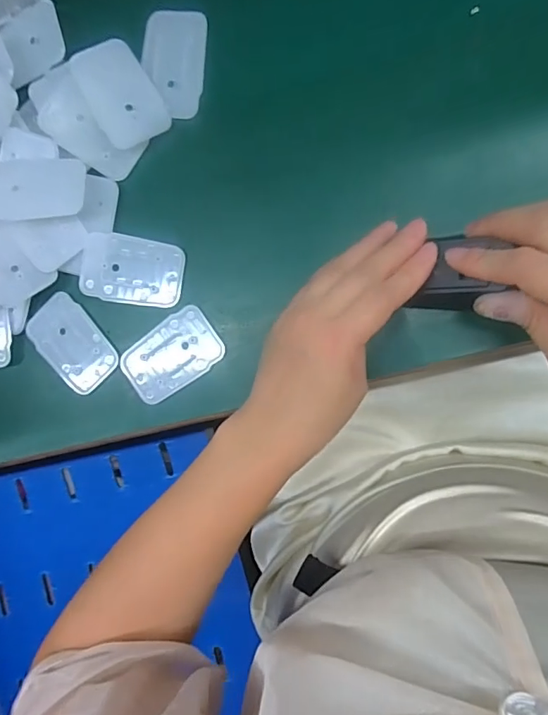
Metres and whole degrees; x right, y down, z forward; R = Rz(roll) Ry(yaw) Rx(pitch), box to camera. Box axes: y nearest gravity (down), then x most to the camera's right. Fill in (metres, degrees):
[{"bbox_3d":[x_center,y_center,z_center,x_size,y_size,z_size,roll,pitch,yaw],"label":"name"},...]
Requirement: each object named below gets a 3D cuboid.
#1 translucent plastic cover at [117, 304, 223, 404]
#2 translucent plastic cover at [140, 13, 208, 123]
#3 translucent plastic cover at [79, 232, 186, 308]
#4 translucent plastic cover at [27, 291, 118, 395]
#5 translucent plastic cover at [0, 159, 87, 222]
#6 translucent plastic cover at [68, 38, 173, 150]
[{"bbox_3d":[-0.070,-0.001,0.328,0.069,0.004,0.043,-37,86,8],"label":"translucent plastic cover"},{"bbox_3d":[-0.067,-0.198,0.323,0.041,0.004,0.070,5,91,1],"label":"translucent plastic cover"},{"bbox_3d":[-0.097,-0.059,0.328,0.069,0.009,0.044,11,94,9],"label":"translucent plastic cover"},{"bbox_3d":[-0.144,-0.009,0.338,0.043,0.004,0.068,-40,85,8],"label":"translucent plastic cover"},{"bbox_3d":[-0.162,-0.113,0.323,0.068,0.007,0.044,-1,74,2],"label":"translucent plastic cover"},{"bbox_3d":[-0.103,-0.176,0.319,0.044,0.006,0.066,-33,95,-9],"label":"translucent plastic cover"}]

